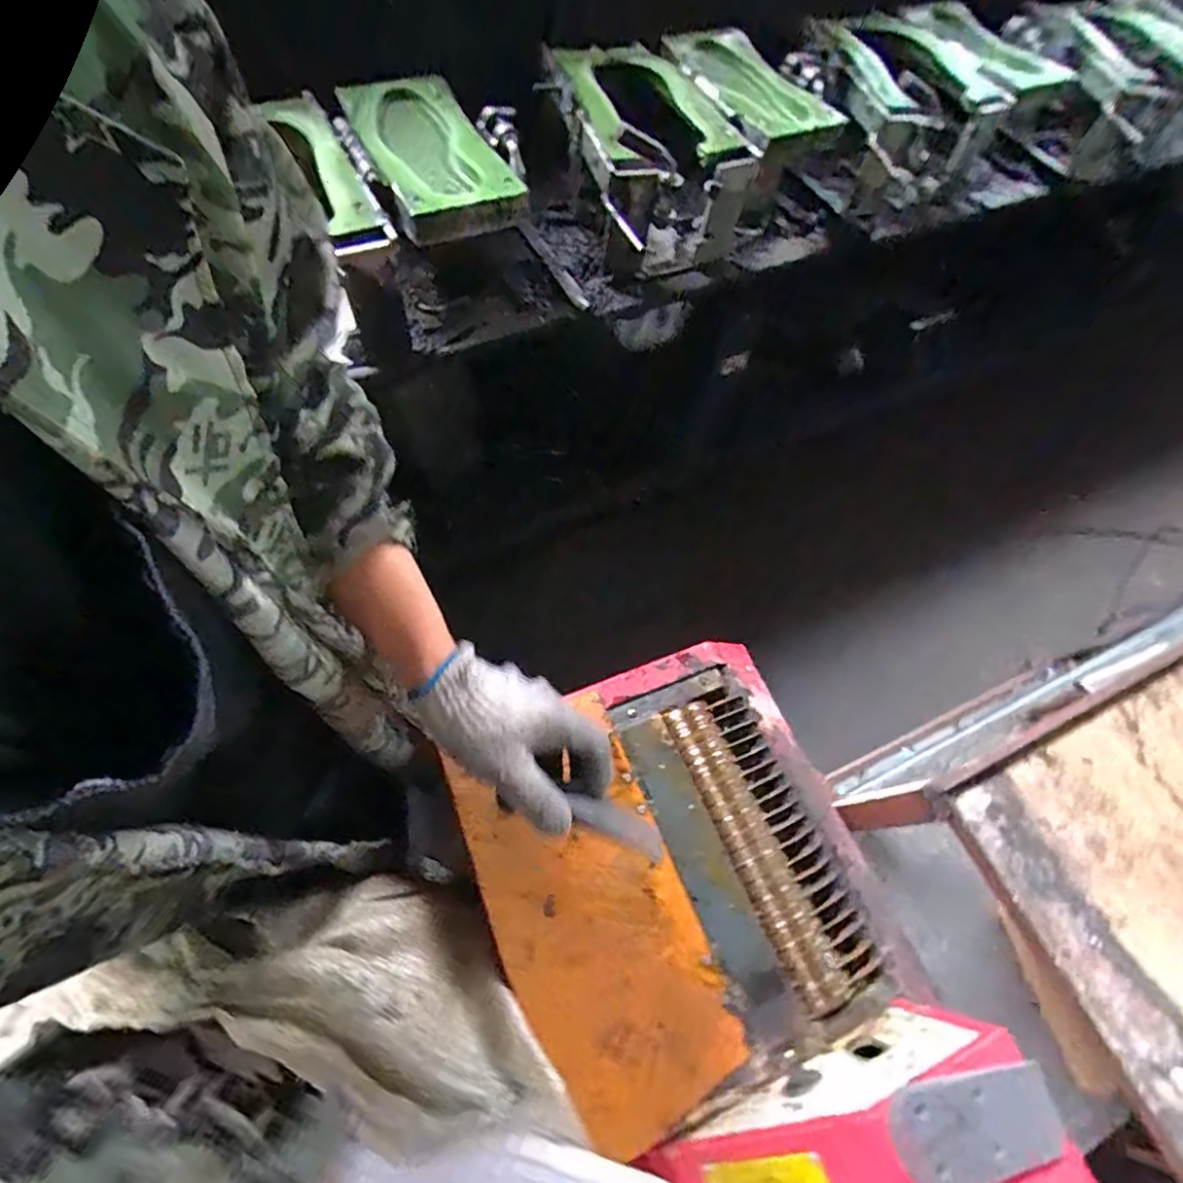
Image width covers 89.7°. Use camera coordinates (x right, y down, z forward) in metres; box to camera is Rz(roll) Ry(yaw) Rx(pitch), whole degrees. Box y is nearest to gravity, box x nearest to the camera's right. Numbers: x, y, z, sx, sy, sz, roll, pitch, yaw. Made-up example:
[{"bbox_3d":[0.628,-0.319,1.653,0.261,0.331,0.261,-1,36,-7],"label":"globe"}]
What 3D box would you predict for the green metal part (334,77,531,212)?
[{"bbox_3d":[-0.242,-0.649,0.856,0.170,0.054,0.336,-21,65,-13],"label":"green metal part"}]

